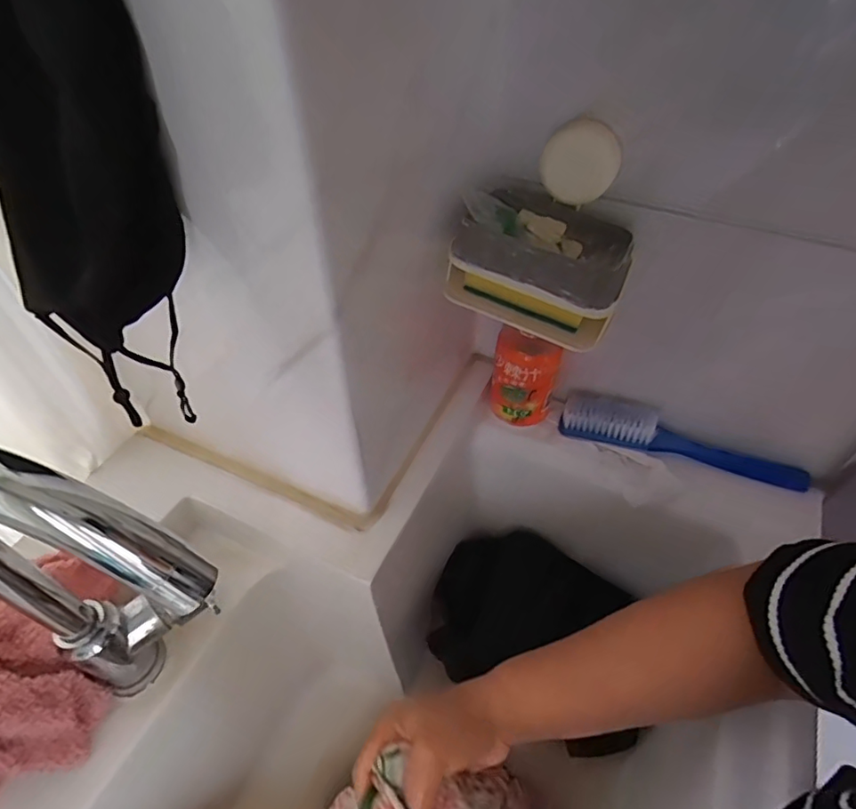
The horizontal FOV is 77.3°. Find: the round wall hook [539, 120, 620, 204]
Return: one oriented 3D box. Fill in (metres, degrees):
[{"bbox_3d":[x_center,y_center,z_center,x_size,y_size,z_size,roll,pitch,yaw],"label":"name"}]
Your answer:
[{"bbox_3d":[0.108,-0.171,0.387,0.055,0.059,0.021,16,50,14],"label":"round wall hook"}]

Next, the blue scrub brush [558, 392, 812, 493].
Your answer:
[{"bbox_3d":[0.249,0.039,0.528,0.232,0.030,0.043,20,51,17],"label":"blue scrub brush"}]

